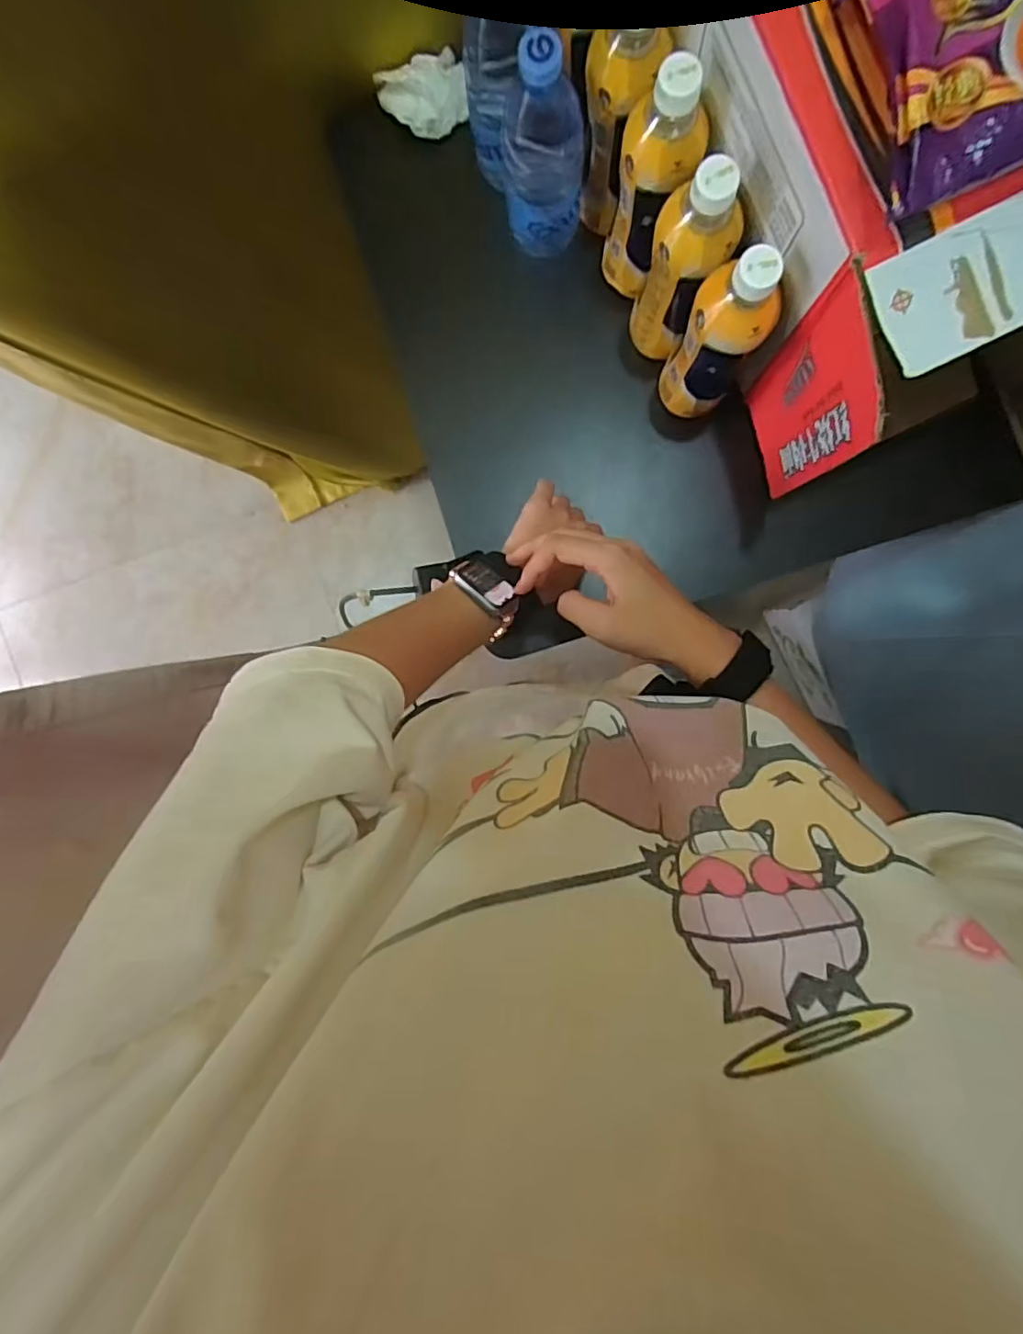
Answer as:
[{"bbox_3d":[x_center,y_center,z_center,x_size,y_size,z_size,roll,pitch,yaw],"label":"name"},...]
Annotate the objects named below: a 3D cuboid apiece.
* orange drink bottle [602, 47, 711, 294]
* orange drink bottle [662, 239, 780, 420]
[{"bbox_3d":[0.116,-0.387,0.506,0.058,0.199,0.064,-37,91,6],"label":"orange drink bottle"},{"bbox_3d":[0.174,-0.273,0.522,0.062,0.216,0.061,0,94,4],"label":"orange drink bottle"}]

